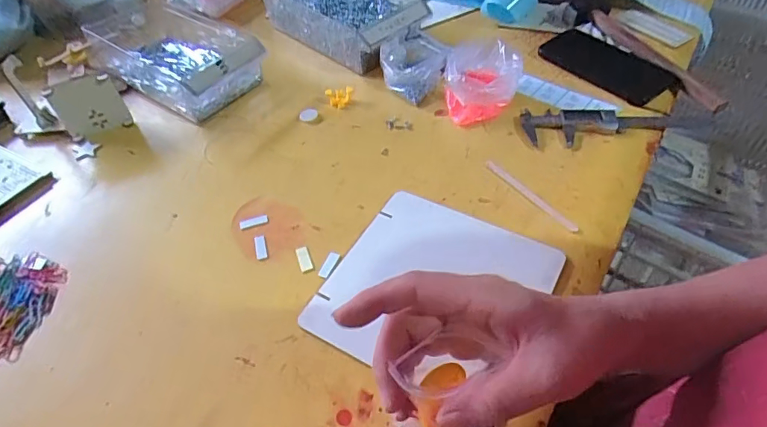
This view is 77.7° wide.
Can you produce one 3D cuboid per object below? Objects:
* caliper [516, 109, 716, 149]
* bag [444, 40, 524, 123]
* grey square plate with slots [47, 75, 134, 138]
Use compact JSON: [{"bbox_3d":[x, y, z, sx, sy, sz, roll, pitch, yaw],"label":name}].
[{"bbox_3d":[0.271,-0.104,0.543,0.217,0.009,0.052,-4,48,1],"label":"caliper"},{"bbox_3d":[0.120,-0.164,0.581,0.088,0.054,0.115,7,50,10],"label":"bag"},{"bbox_3d":[-0.355,-0.129,0.575,0.073,0.066,0.008,-17,42,-8],"label":"grey square plate with slots"}]

